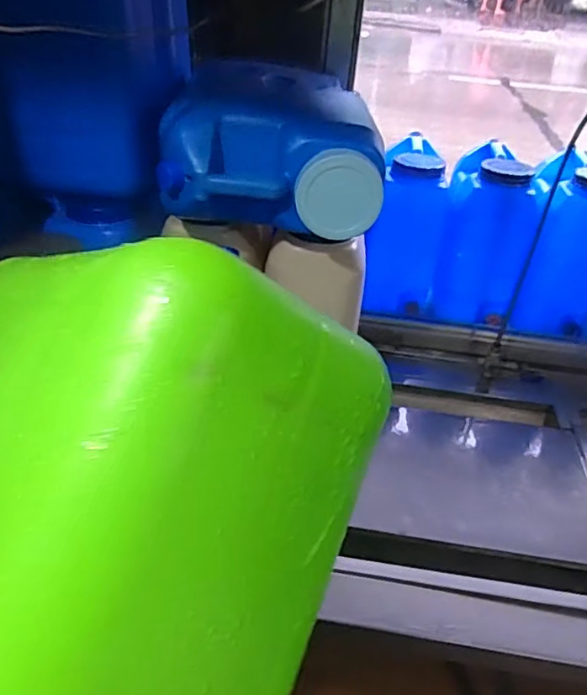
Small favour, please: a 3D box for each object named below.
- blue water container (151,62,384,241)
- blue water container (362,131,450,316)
[{"bbox_3d":[-0.034,-0.319,0.897,0.314,0.157,0.312,3,37,-4],"label":"blue water container"},{"bbox_3d":[0.303,-0.319,1.484,0.192,0.387,0.258,13,37,10],"label":"blue water container"}]

